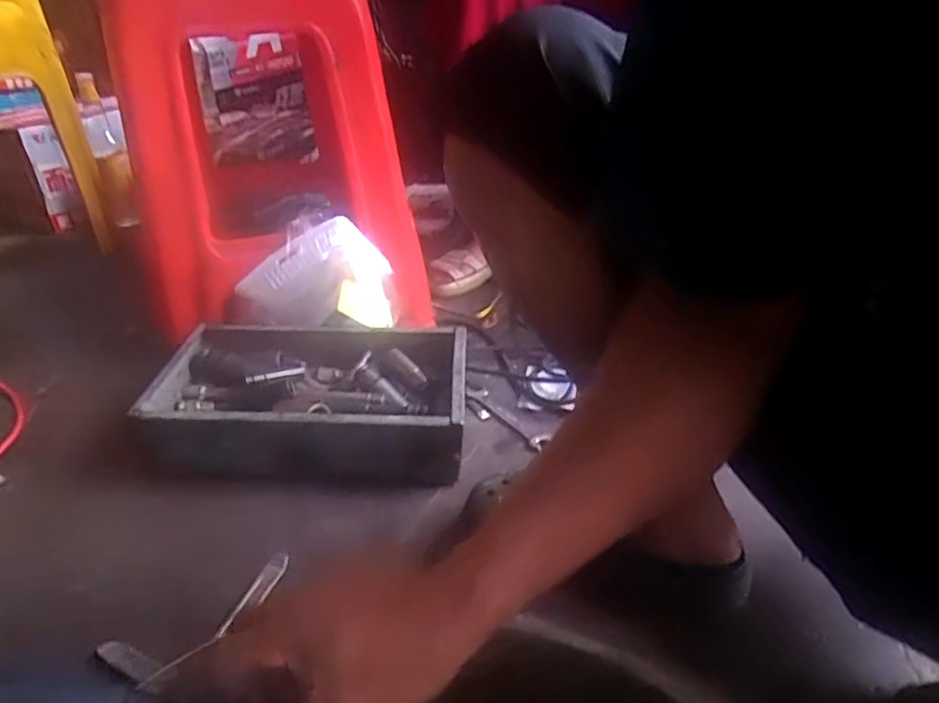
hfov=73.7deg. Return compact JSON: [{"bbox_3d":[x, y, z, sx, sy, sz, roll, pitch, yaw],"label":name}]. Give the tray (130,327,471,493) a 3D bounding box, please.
[{"bbox_3d":[-0.183,0.054,0.736,0.349,0.078,0.219,2,33,0],"label":"tray"}]

